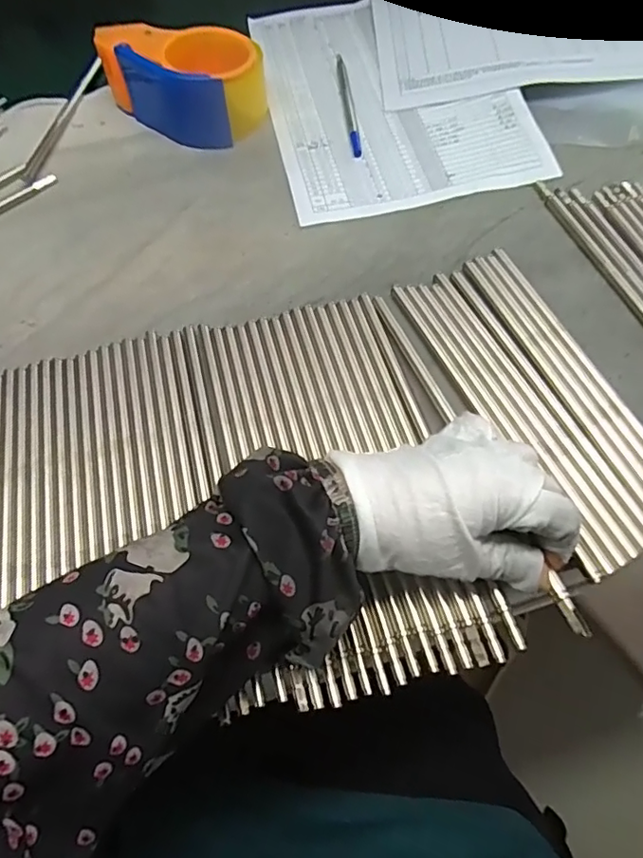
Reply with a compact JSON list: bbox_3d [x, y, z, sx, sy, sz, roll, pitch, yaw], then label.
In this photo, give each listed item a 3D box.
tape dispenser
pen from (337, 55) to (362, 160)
[{"bbox_3d":[-0.116,-0.305,0.473,0.133,0.058,0.085,35,69,20],"label":"tape dispenser"},{"bbox_3d":[0.023,-0.289,0.482,0.008,0.005,0.143,-6,61,1],"label":"pen"}]

